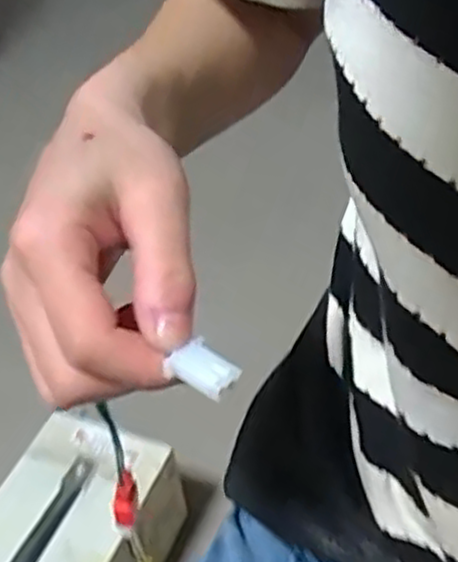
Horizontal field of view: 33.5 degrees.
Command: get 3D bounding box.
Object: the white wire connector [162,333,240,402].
[{"bbox_3d":[-0.007,0.025,0.218,0.018,0.005,0.012,30,52,35],"label":"white wire connector"}]

